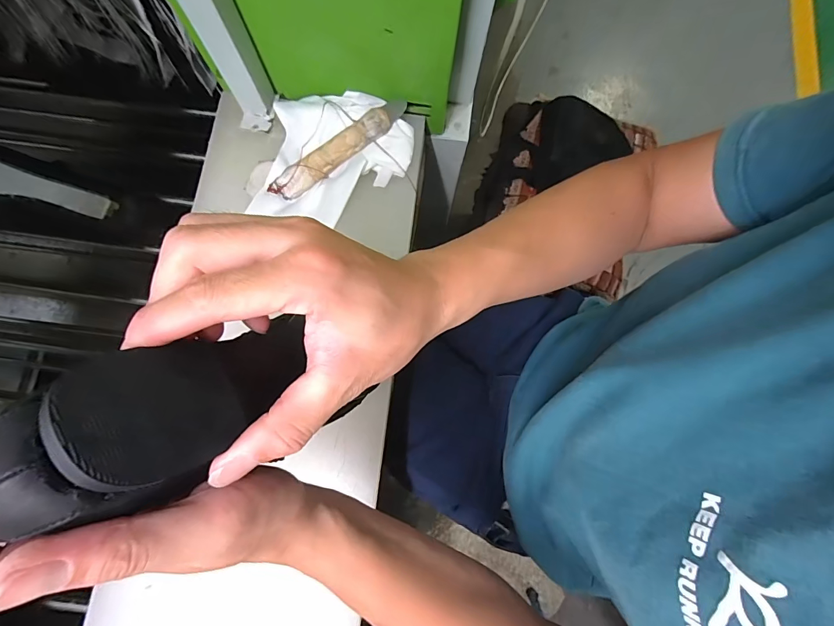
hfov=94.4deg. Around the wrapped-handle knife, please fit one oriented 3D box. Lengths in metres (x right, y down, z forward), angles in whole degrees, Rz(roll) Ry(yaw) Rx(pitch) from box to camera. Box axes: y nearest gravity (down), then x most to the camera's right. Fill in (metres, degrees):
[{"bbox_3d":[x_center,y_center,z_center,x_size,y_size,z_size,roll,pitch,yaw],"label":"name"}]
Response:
[{"bbox_3d":[-0.083,-0.182,0.423,0.172,0.021,0.029,-37,80,-8],"label":"wrapped-handle knife"}]

